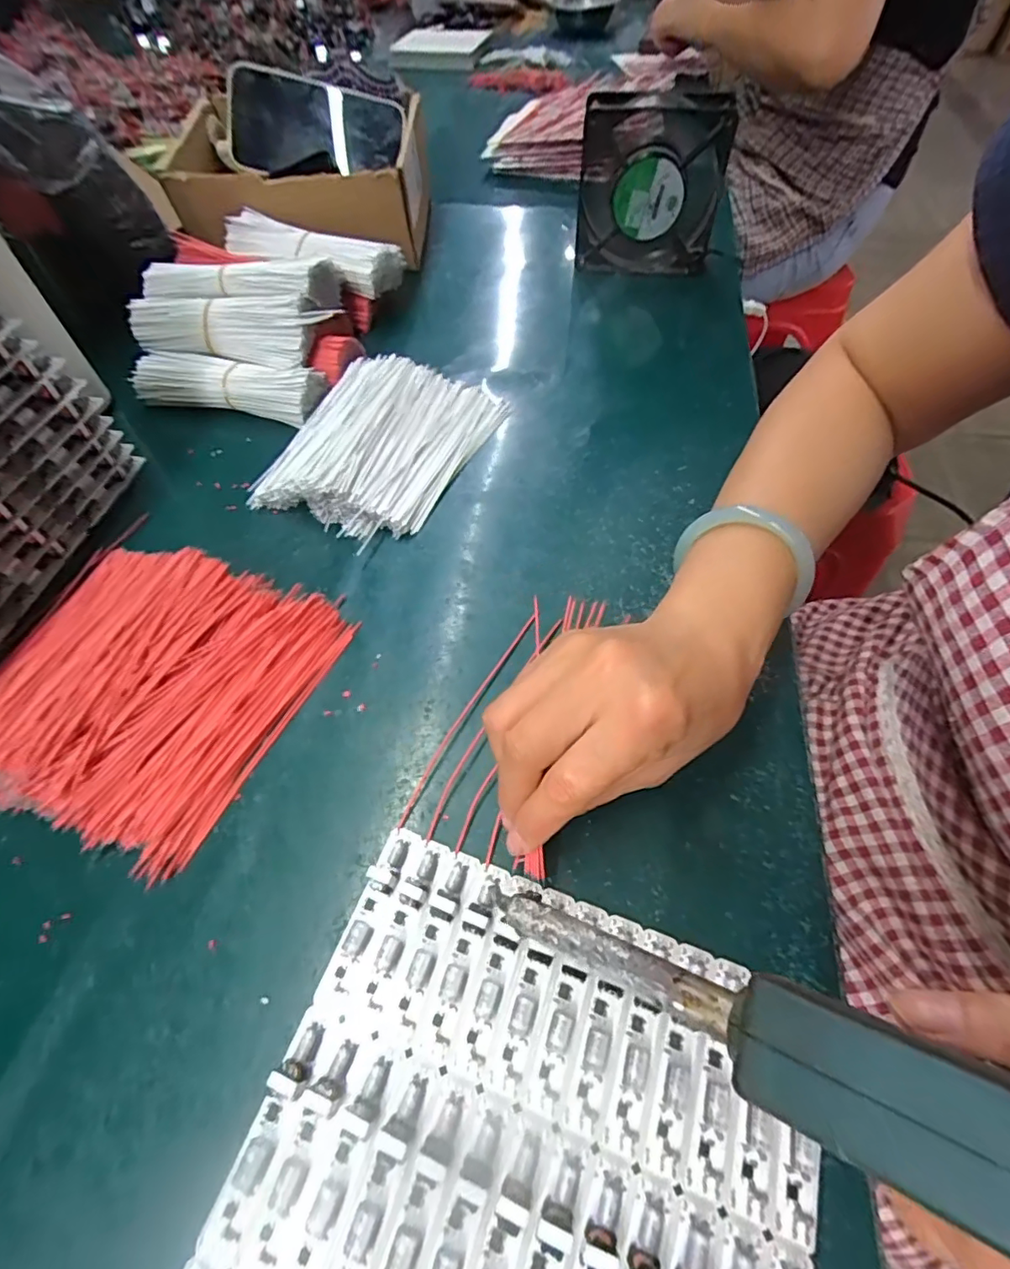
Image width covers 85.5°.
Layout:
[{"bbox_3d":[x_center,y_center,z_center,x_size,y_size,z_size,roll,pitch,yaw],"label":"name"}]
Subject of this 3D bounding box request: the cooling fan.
[{"bbox_3d":[0.128,-0.387,0.474,0.122,0.126,0.033,-4,59,0],"label":"cooling fan"}]

